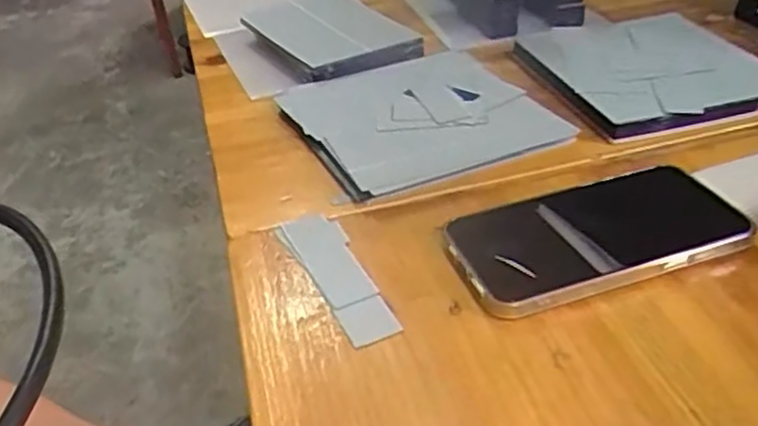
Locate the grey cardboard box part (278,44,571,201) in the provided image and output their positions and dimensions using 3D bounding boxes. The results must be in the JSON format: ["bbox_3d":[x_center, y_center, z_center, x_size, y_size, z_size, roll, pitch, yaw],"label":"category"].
[{"bbox_3d":[0.029,-0.071,0.495,0.161,0.018,0.164,-18,38,-18],"label":"grey cardboard box part"}]

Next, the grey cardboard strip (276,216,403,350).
[{"bbox_3d":[-0.022,0.032,0.372,0.031,0.004,0.107,-18,38,-18],"label":"grey cardboard strip"}]

